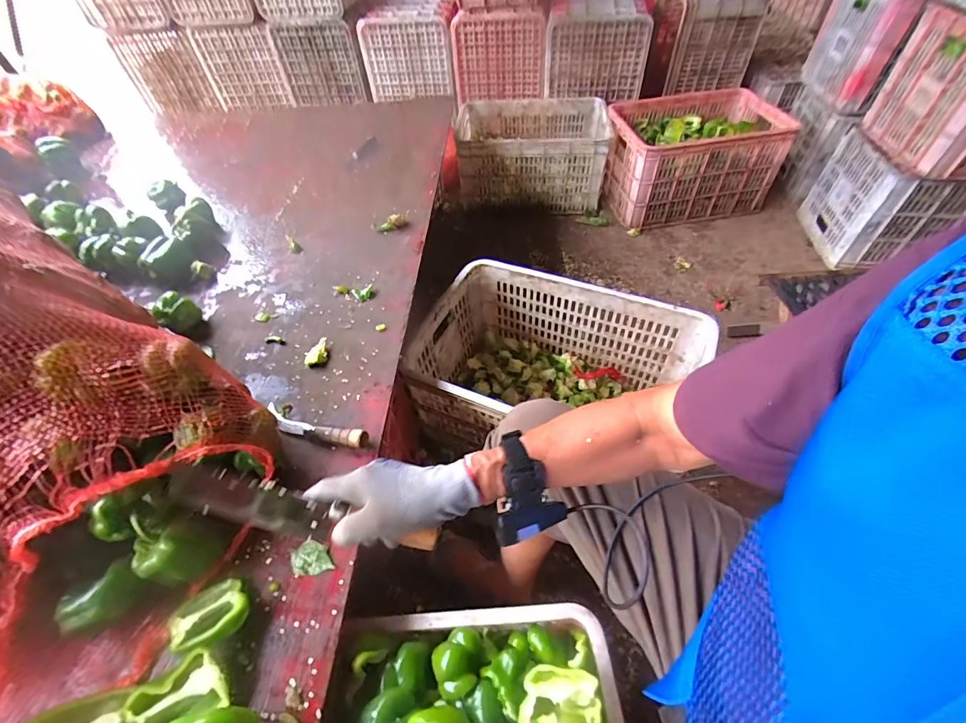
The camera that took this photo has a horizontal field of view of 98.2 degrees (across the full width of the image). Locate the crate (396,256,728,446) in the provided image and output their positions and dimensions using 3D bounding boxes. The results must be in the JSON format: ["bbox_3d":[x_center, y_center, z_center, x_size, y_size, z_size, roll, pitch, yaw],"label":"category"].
[{"bbox_3d":[0.140,0.040,0.868,0.516,0.269,0.350,19,52,15],"label":"crate"}]

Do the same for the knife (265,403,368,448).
[{"bbox_3d":[-0.249,0.093,0.607,0.183,0.028,0.030,14,54,15],"label":"knife"}]

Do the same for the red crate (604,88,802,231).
[{"bbox_3d":[0.686,-0.675,1.406,0.546,0.284,0.326,-6,50,-6],"label":"red crate"}]

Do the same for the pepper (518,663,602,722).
[{"bbox_3d":[0.081,0.361,0.432,0.084,0.038,0.074,-6,28,16],"label":"pepper"}]

